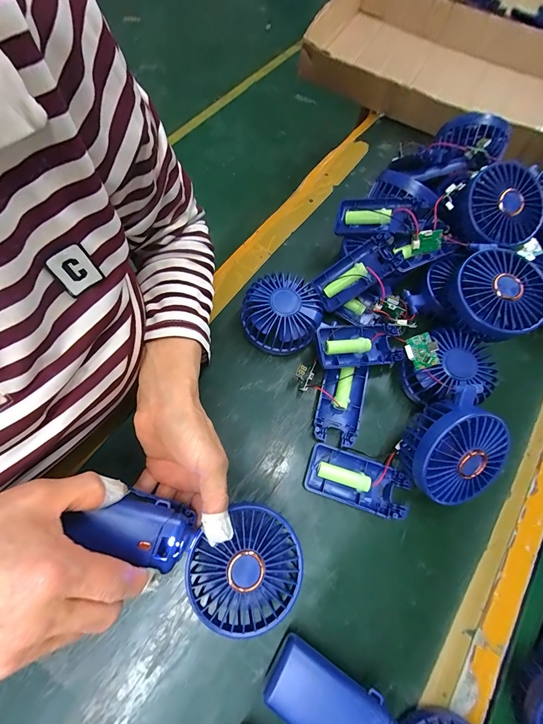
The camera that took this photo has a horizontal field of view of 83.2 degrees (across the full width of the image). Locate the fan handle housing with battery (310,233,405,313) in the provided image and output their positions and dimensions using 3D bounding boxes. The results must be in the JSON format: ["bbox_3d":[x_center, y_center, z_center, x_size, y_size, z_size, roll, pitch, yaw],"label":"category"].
[{"bbox_3d":[0.088,-0.097,0.325,0.091,0.025,0.047,-35,71,18],"label":"fan handle housing with battery"}]

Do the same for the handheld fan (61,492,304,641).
[{"bbox_3d":[-0.054,0.141,0.231,0.158,0.035,0.084,28,69,-8],"label":"handheld fan"}]

